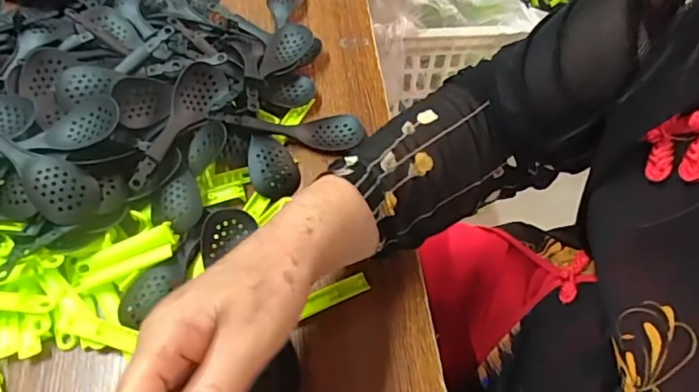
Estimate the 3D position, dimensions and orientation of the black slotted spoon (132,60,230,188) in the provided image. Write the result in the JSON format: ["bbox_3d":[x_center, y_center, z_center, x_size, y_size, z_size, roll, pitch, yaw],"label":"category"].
[{"bbox_3d":[-0.137,-0.058,0.421,0.040,0.018,0.131,17,59,10],"label":"black slotted spoon"}]

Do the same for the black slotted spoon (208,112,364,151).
[{"bbox_3d":[-0.051,-0.057,0.448,0.126,0.014,0.037,3,59,-16],"label":"black slotted spoon"}]

